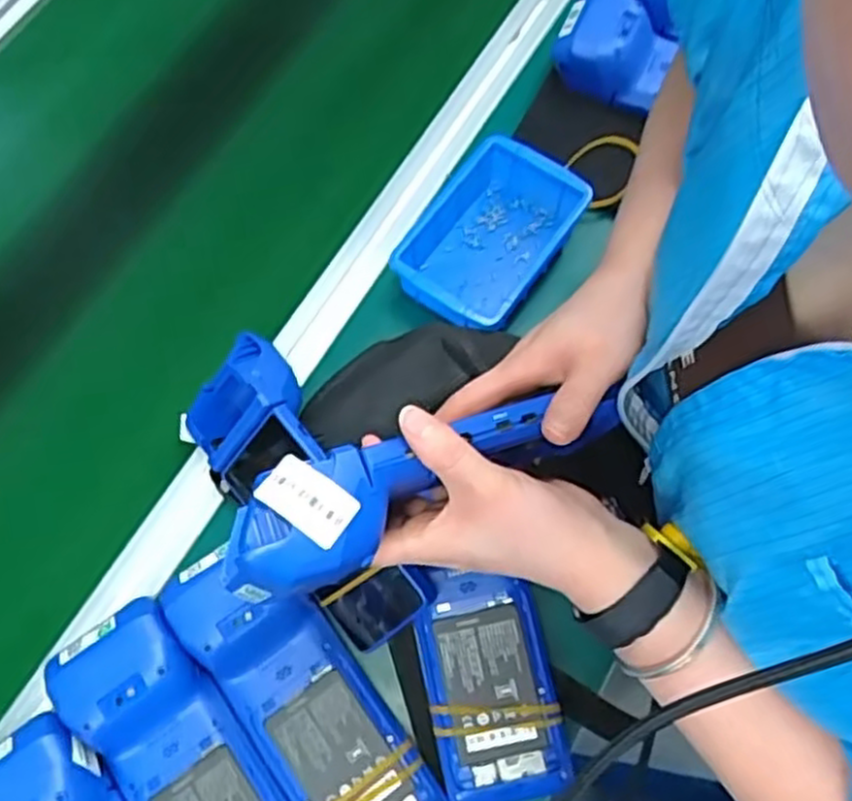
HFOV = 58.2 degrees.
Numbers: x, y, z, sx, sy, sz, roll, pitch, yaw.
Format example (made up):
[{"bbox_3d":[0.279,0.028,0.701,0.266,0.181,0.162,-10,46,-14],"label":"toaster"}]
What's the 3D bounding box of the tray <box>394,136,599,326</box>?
[{"bbox_3d":[0.048,-0.129,0.614,0.112,0.055,0.153,32,74,12],"label":"tray"}]

